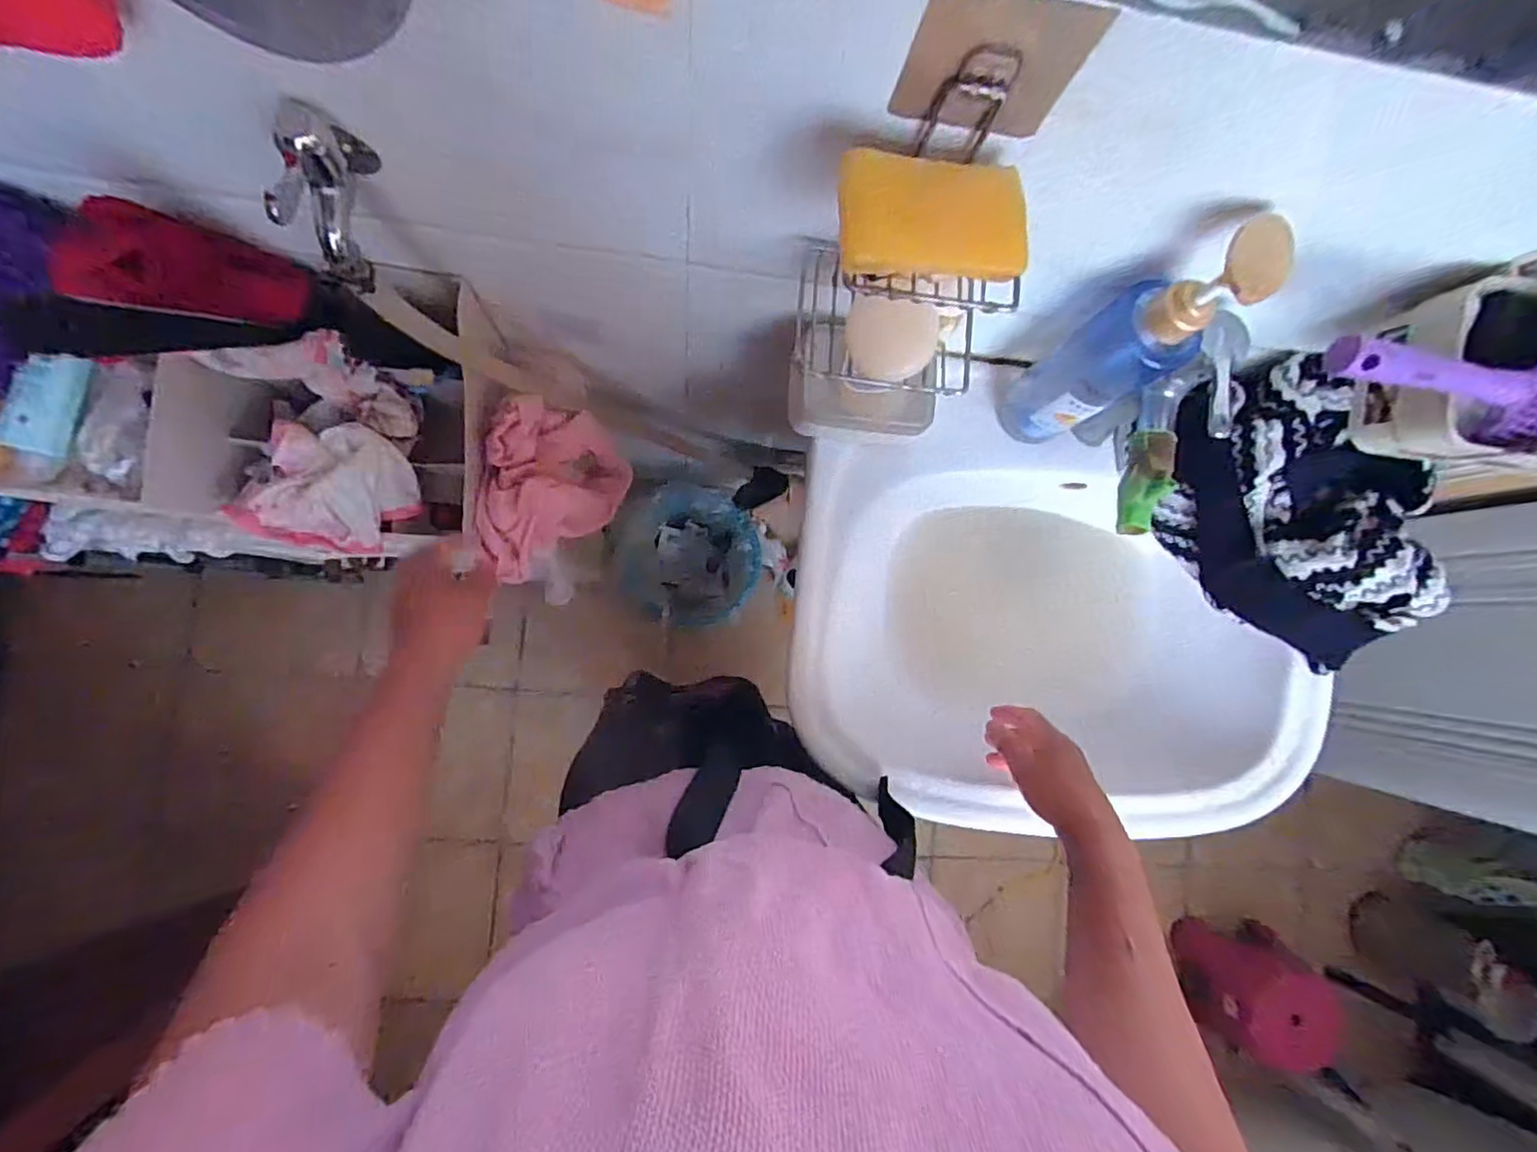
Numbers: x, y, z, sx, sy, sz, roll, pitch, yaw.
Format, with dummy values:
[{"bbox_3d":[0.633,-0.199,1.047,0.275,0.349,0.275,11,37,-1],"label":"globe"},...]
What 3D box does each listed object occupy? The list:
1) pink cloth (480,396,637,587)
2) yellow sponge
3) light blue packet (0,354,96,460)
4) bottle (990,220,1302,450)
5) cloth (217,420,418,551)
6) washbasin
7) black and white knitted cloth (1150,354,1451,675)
[{"bbox_3d":[-0.239,-0.089,0.698,0.121,0.143,0.191,37,82,-4],"label":"pink cloth"},{"bbox_3d":[0.089,-0.186,0.339,0.103,0.025,0.056,-1,87,-8],"label":"yellow sponge"},{"bbox_3d":[-0.563,-0.136,0.501,0.035,0.029,0.079,15,85,-7],"label":"light blue packet"},{"bbox_3d":[0.271,-0.171,0.497,0.066,0.247,0.073,-28,91,-9],"label":"bottle"},{"bbox_3d":[-0.400,-0.082,0.588,0.126,0.072,0.111,11,85,-7],"label":"cloth"},{"bbox_3d":[0.290,0.054,0.678,0.546,0.139,0.386,11,85,-7],"label":"washbasin"},{"bbox_3d":[0.500,-0.050,0.608,0.270,0.102,0.185,29,83,-5],"label":"black and white knitted cloth"}]

